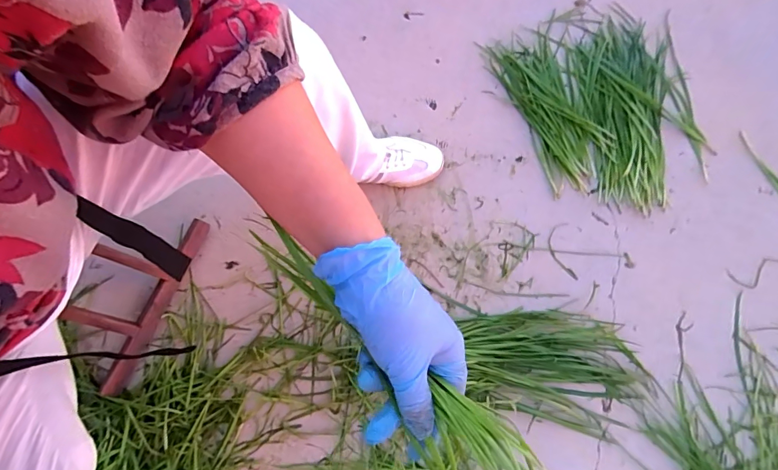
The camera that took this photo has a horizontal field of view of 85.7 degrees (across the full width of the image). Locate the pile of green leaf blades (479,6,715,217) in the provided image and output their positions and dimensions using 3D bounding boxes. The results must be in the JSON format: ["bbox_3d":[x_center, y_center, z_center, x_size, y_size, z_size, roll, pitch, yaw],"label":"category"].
[{"bbox_3d":[0.432,-0.271,0.830,0.349,0.029,0.450,-17,74,-4],"label":"pile of green leaf blades"}]

